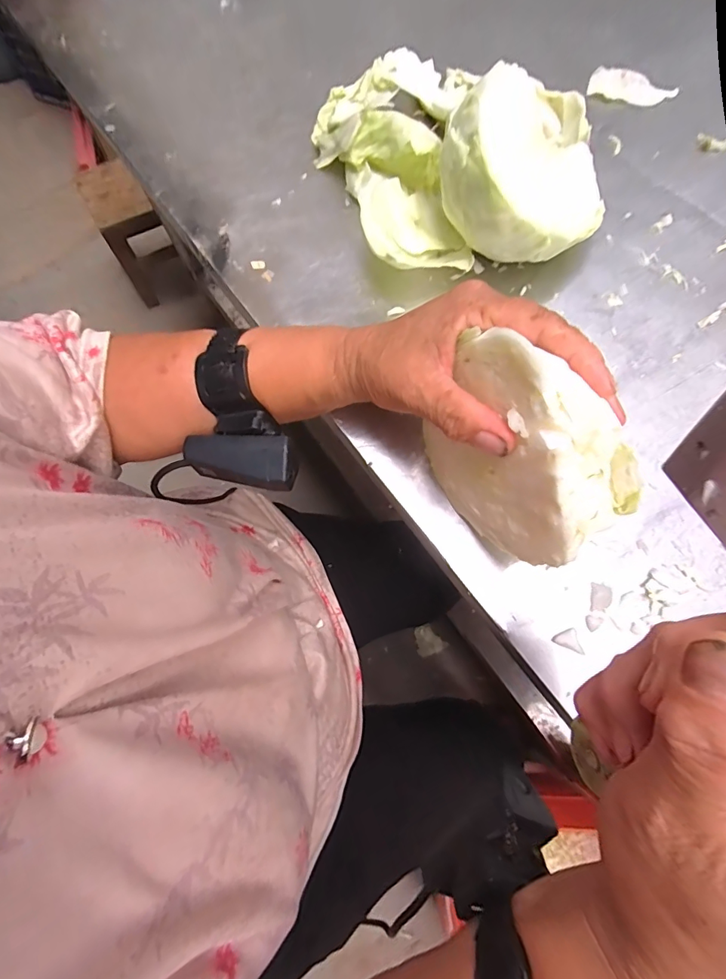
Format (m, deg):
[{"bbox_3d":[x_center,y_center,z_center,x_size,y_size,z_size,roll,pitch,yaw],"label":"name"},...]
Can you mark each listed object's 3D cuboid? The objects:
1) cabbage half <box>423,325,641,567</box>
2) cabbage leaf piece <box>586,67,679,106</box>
[{"bbox_3d":[0.079,-0.018,0.235,0.047,0.118,0.108,-32,75,-10],"label":"cabbage half"},{"bbox_3d":[0.255,-0.382,0.422,0.082,0.008,0.036,7,71,1],"label":"cabbage leaf piece"}]

